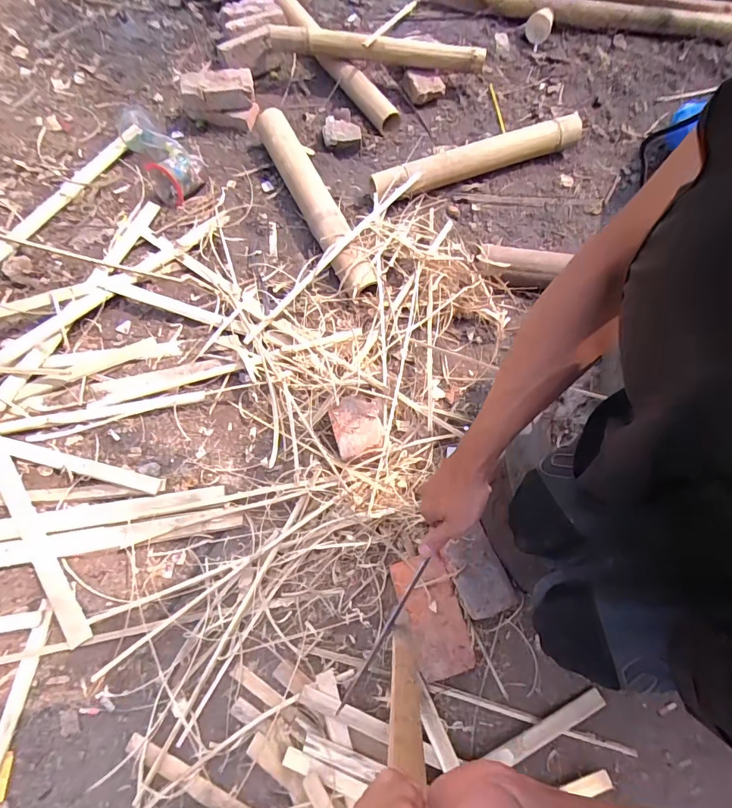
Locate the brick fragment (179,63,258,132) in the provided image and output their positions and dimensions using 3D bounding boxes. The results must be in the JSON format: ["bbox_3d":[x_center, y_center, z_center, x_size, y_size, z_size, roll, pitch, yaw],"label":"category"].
[{"bbox_3d":[-0.340,-0.713,1.026,0.165,0.091,0.092,16,69,4],"label":"brick fragment"}]

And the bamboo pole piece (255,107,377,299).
[{"bbox_3d":[-0.120,-0.457,0.949,0.073,0.064,0.558,-23,72,-11],"label":"bamboo pole piece"}]

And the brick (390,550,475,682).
[{"bbox_3d":[0.103,0.330,0.687,0.089,0.041,0.172,-16,71,-9],"label":"brick"}]

